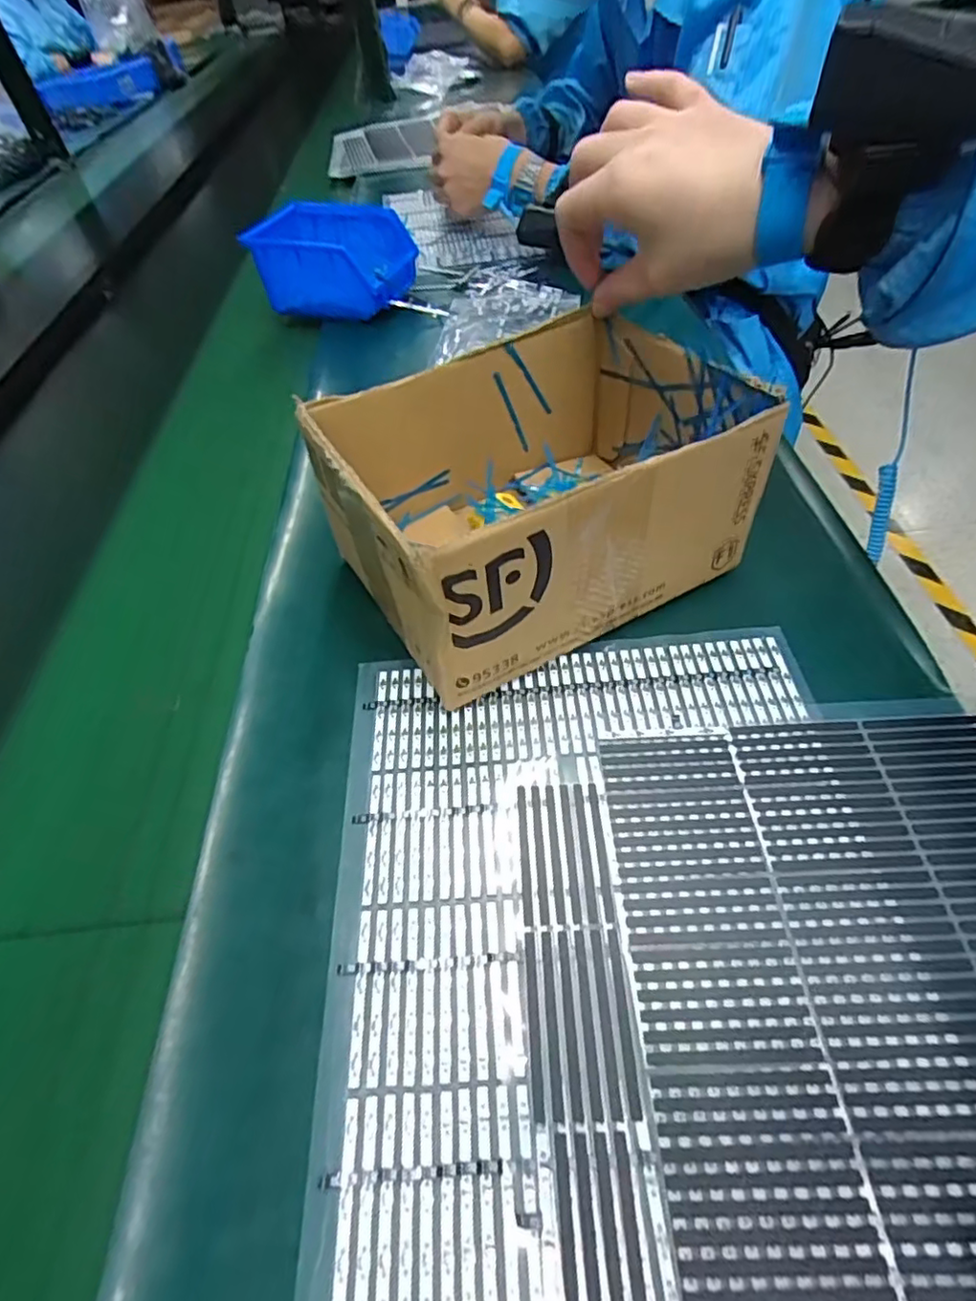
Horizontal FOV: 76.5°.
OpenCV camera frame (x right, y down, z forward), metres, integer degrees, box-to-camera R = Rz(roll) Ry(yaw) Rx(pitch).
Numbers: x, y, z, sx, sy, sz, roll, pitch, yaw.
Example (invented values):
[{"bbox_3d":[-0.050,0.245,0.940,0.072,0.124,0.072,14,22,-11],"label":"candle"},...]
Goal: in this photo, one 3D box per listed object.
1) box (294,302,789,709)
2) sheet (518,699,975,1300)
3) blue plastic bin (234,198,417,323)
[{"bbox_3d":[0.025,-0.088,0.341,0.195,0.103,0.152,-27,54,-15],"label":"box"},{"bbox_3d":[0.126,0.116,0.227,0.221,0.004,0.210,-4,51,2],"label":"sheet"},{"bbox_3d":[-0.150,-0.389,0.628,0.145,0.086,0.112,10,53,16],"label":"blue plastic bin"}]

